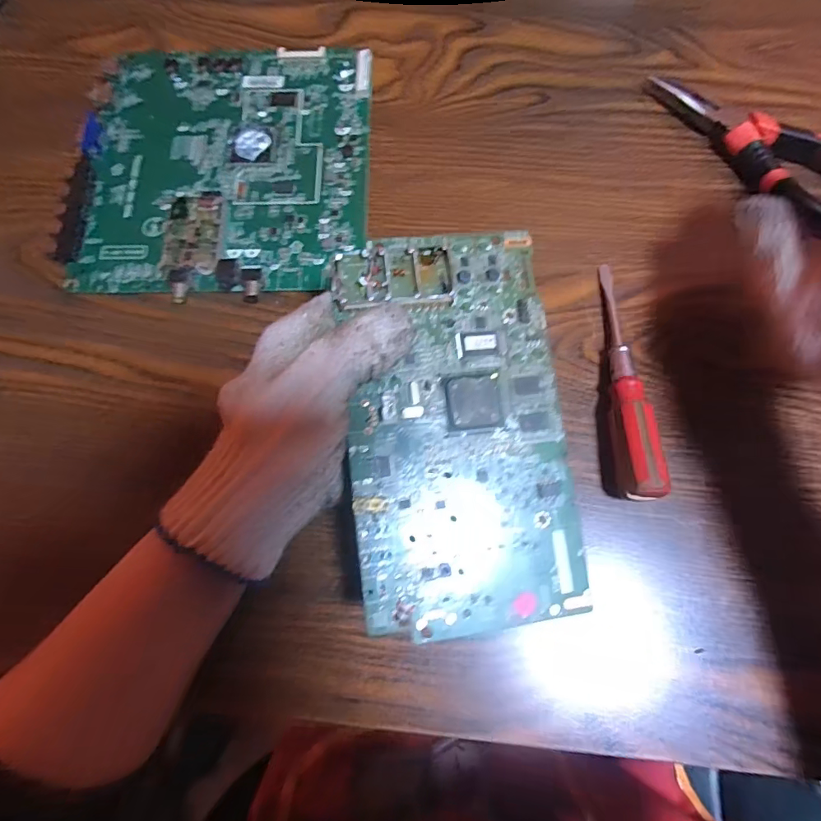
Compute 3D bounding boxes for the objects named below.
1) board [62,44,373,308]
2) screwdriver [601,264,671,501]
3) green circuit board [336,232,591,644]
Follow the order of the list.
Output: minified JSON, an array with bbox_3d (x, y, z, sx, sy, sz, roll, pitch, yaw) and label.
[{"bbox_3d":[-0.115,-0.158,0.301,0.173,0.017,0.179,1,74,1],"label":"board"},{"bbox_3d":[0.117,-0.021,0.259,0.018,0.028,0.137,-2,74,0],"label":"screwdriver"},{"bbox_3d":[0.022,0.006,0.220,0.103,0.007,0.183,-6,82,-9],"label":"green circuit board"}]

